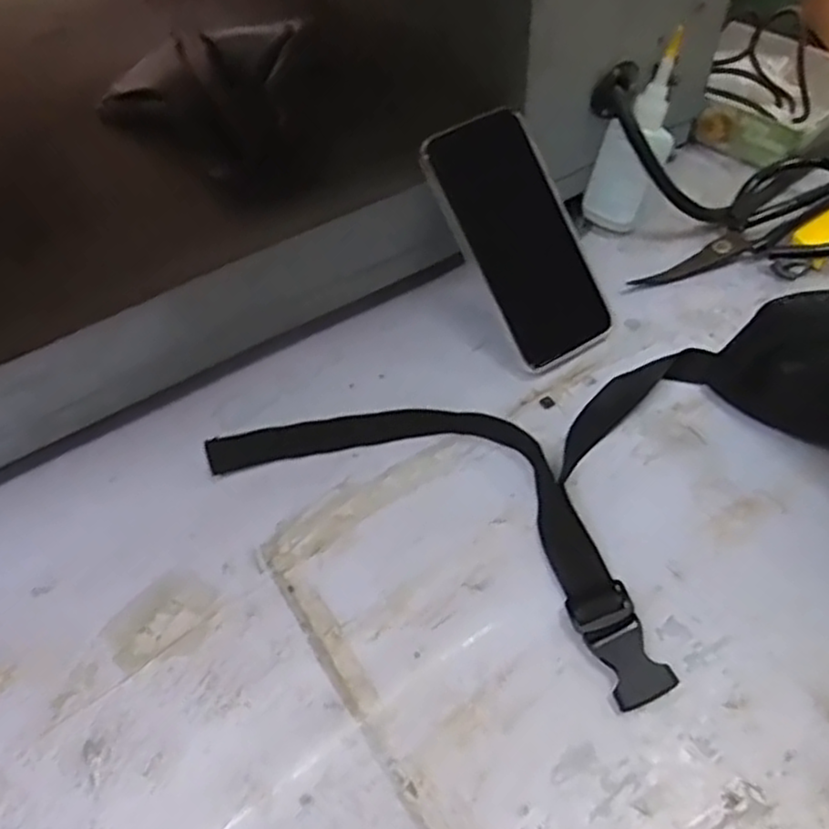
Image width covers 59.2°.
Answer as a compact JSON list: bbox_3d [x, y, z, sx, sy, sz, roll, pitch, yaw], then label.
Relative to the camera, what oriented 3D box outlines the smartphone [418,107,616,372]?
[{"bbox_3d":[0.072,-0.114,0.475,0.080,0.011,0.161,-30,97,-19],"label":"smartphone"}]

